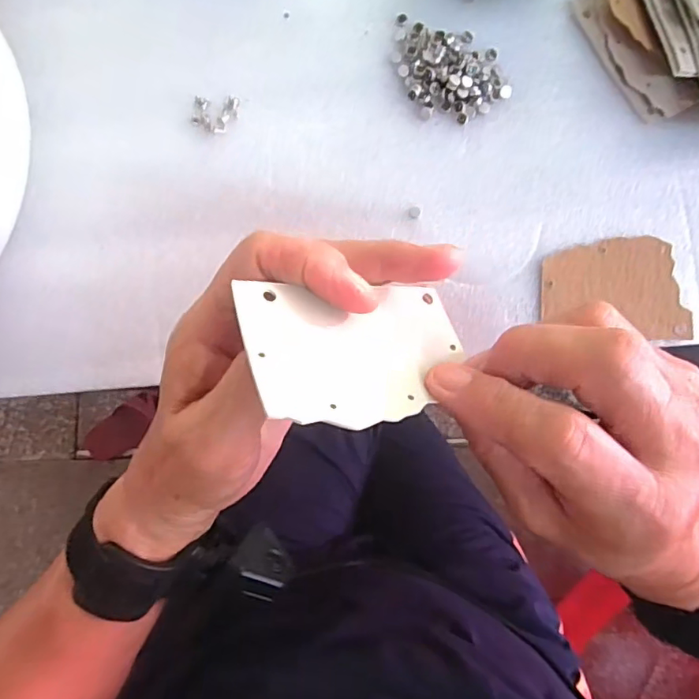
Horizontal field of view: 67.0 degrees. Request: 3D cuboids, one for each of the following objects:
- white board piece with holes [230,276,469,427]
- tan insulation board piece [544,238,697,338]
[{"bbox_3d":[0.006,0.000,0.180,0.082,0.004,0.053,-3,56,-31],"label":"white board piece with holes"},{"bbox_3d":[0.142,-0.034,0.283,0.077,0.004,0.053,1,84,1],"label":"tan insulation board piece"}]

